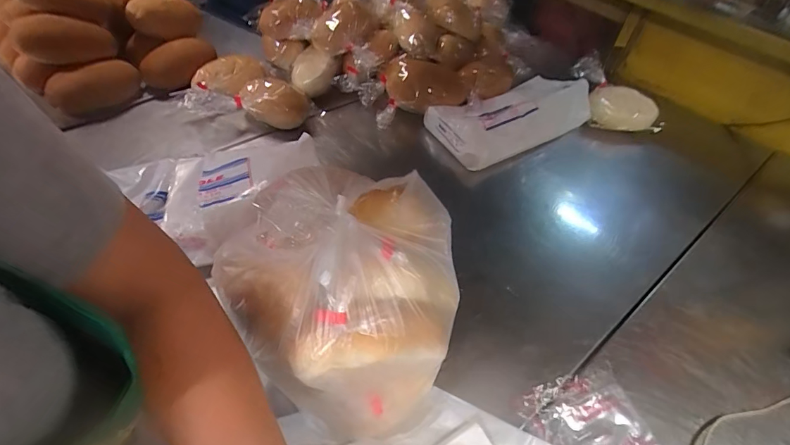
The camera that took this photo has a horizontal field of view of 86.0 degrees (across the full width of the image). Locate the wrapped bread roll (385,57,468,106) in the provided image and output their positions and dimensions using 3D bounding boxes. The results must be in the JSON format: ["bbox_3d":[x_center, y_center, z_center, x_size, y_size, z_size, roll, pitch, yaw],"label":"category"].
[{"bbox_3d":[0.059,-0.264,0.809,0.153,0.069,0.072,12,47,4],"label":"wrapped bread roll"}]

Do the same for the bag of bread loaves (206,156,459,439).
[{"bbox_3d":[-0.043,0.078,0.417,0.197,0.223,0.193,20,49,11],"label":"bag of bread loaves"}]

